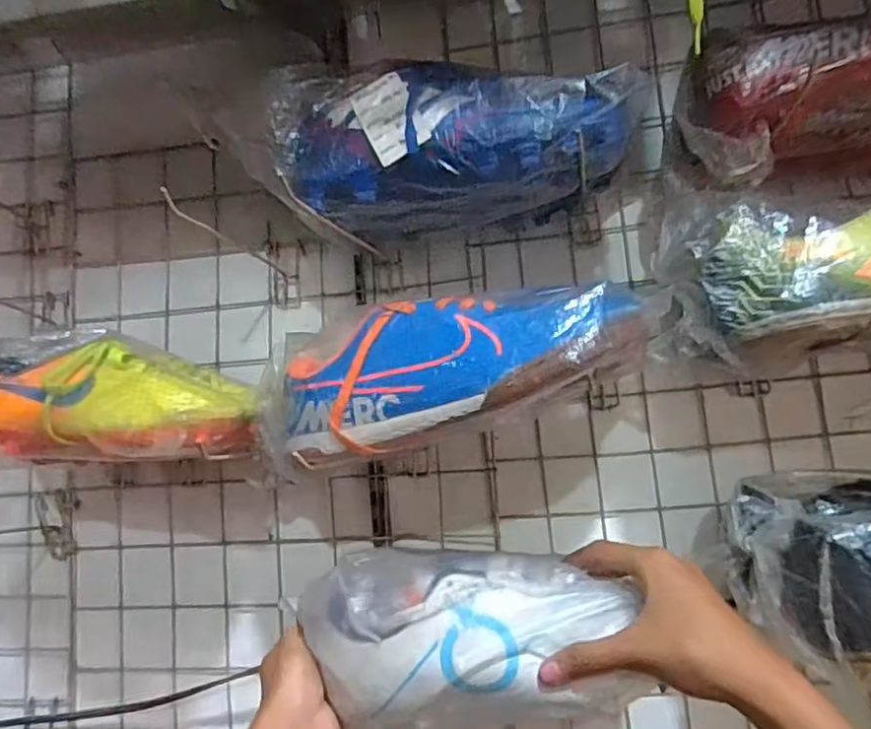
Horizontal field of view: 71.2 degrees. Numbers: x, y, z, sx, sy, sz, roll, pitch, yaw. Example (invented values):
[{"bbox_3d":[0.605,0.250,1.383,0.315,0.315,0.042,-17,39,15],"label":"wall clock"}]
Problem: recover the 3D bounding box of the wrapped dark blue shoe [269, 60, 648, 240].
[{"bbox_3d":[0.020,-0.168,0.469,0.259,0.101,0.123,-6,-6,17],"label":"wrapped dark blue shoe"}]

